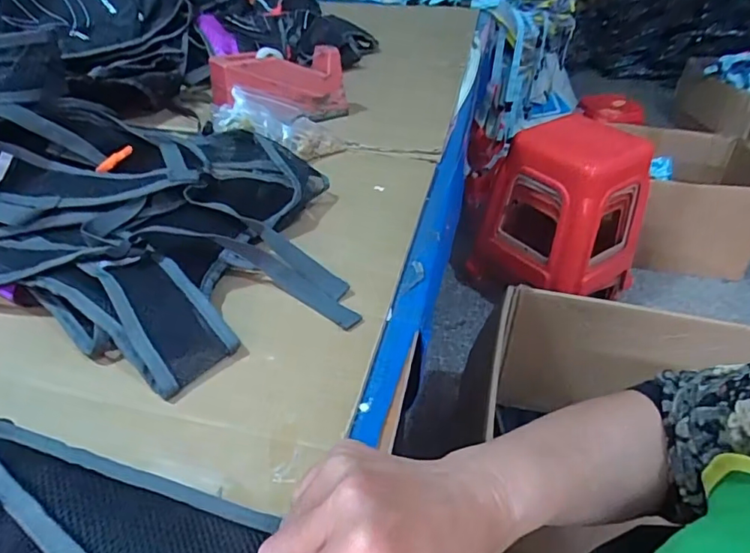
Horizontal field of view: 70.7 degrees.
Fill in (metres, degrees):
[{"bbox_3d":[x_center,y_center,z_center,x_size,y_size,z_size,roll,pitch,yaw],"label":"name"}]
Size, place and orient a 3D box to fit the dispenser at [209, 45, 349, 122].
[{"bbox_3d":[-0.140,-0.308,0.817,0.211,0.106,0.076,-13,39,-41],"label":"dispenser"}]

